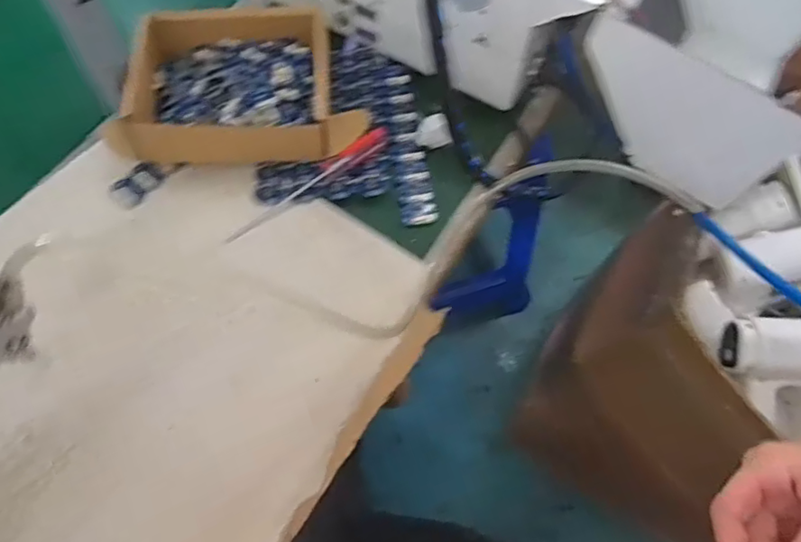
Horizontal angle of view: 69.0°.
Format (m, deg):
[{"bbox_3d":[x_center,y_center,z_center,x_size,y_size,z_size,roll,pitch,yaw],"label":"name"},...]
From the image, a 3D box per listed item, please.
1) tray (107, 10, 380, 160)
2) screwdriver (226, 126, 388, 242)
[{"bbox_3d":[-0.149,-0.169,0.532,0.225,0.053,0.152,-5,65,-5],"label":"tray"},{"bbox_3d":[-0.072,-0.077,0.503,0.171,0.014,0.018,-39,72,-19],"label":"screwdriver"}]

